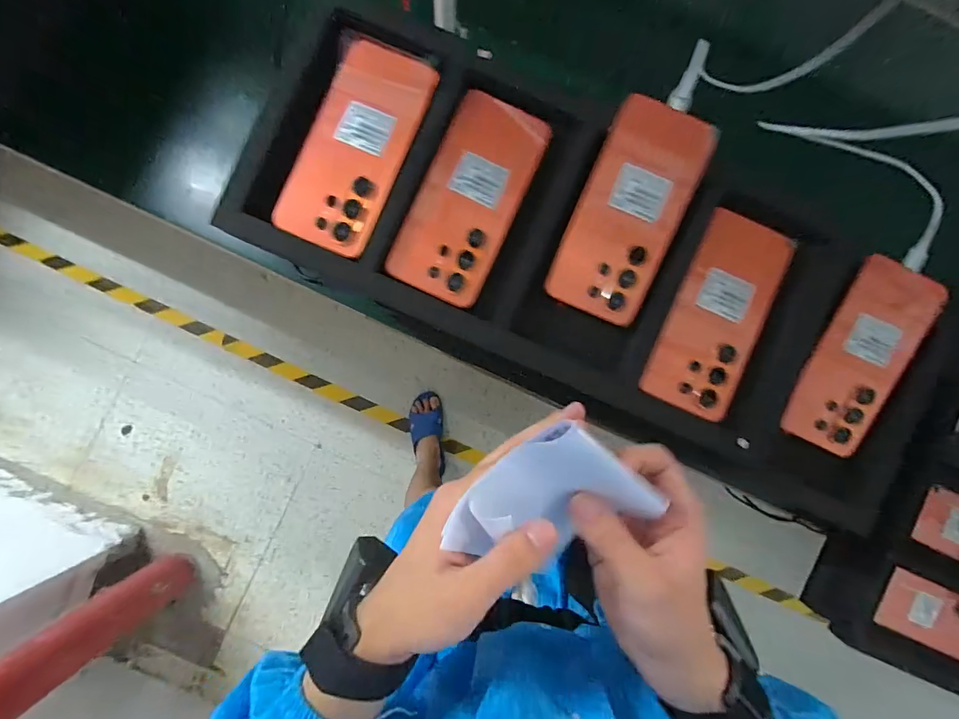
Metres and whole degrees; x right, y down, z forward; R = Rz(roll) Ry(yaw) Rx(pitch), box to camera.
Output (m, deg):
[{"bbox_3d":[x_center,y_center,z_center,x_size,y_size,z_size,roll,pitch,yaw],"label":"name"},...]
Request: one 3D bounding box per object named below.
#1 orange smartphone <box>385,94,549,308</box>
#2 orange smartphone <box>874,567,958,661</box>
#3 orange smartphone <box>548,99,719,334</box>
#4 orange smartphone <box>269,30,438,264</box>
[{"bbox_3d":[-0.008,-0.133,0.365,0.080,0.006,0.168,24,92,-4],"label":"orange smartphone"},{"bbox_3d":[0.599,0.336,0.569,0.142,0.018,0.078,22,87,8],"label":"orange smartphone"},{"bbox_3d":[0.122,-0.118,0.358,0.082,0.006,0.167,22,100,1],"label":"orange smartphone"},{"bbox_3d":[-0.101,-0.171,0.359,0.081,0.005,0.165,25,91,1],"label":"orange smartphone"}]

